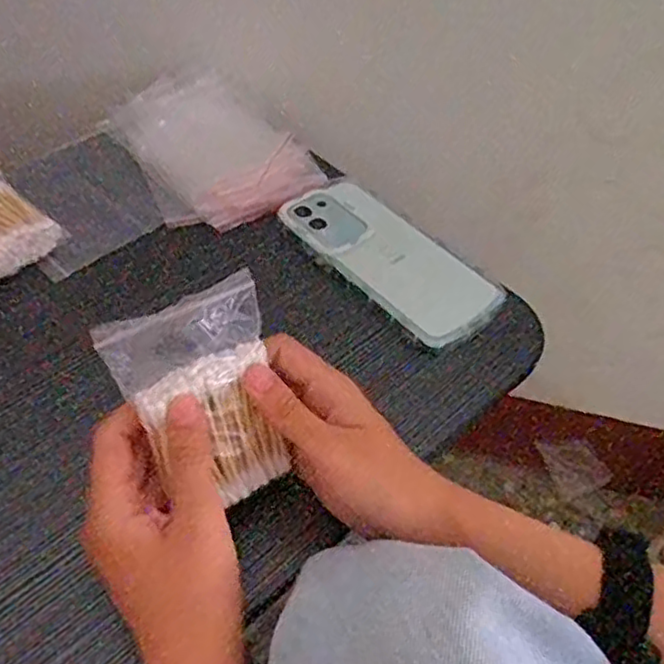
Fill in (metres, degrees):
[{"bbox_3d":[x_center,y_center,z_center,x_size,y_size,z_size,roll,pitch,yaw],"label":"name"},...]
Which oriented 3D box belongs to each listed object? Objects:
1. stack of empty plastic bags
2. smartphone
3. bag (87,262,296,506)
[{"bbox_3d":[-0.095,-0.150,0.530,0.120,0.024,0.173,-25,56,-22],"label":"stack of empty plastic bags"},{"bbox_3d":[0.040,-0.056,0.471,0.074,0.011,0.162,-34,59,-27],"label":"smartphone"},{"bbox_3d":[-0.058,0.033,0.319,0.072,0.101,0.020,-26,17,-27],"label":"bag"}]

